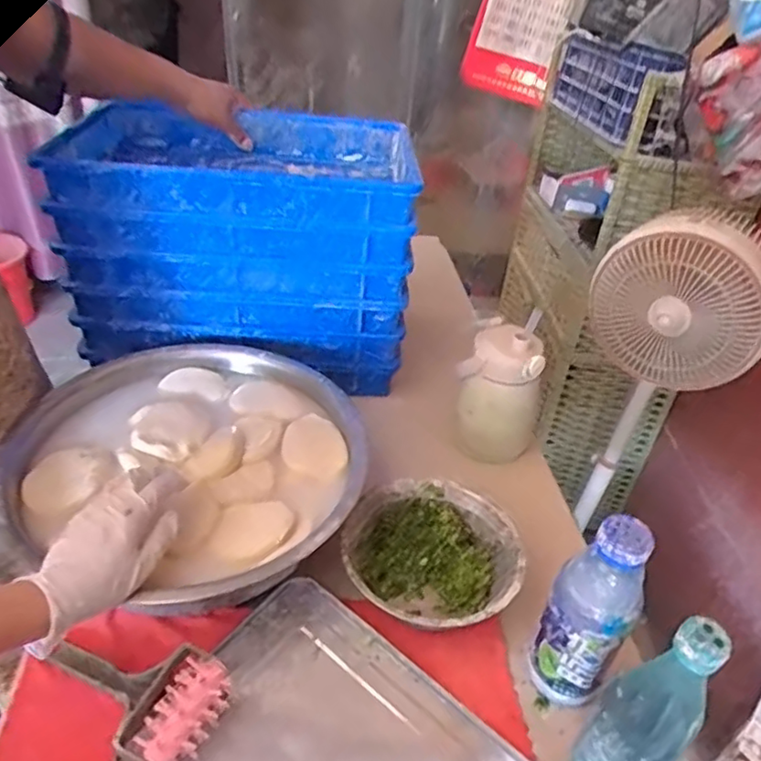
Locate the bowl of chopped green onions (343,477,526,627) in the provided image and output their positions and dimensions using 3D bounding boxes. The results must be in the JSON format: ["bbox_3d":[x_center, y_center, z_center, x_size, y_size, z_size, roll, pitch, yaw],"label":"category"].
[{"bbox_3d":[0.054,0.192,0.658,0.179,0.061,0.178,4,36,-3],"label":"bowl of chopped green onions"}]

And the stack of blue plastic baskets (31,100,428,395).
[{"bbox_3d":[-0.198,-0.215,0.905,0.446,0.274,0.309,1,36,-7],"label":"stack of blue plastic baskets"}]

